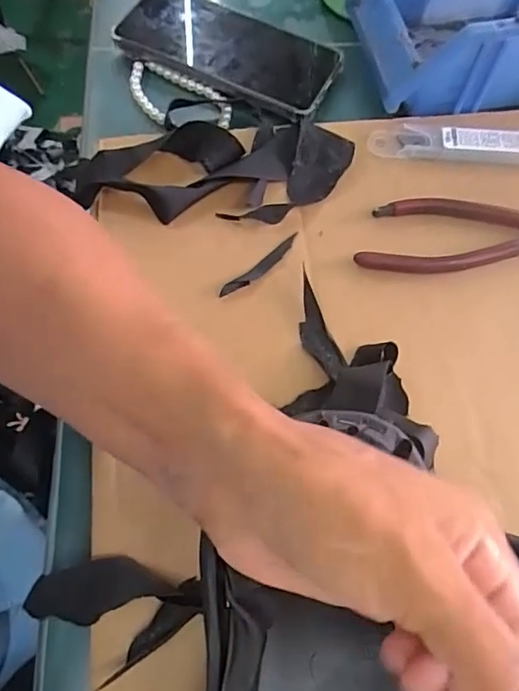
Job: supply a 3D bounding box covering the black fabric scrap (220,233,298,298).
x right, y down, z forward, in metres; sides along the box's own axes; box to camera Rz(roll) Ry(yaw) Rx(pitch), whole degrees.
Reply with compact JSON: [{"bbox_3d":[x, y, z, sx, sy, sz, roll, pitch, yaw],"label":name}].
[{"bbox_3d":[0.001,-0.049,0.322,0.063,0.005,0.009,-41,74,-17],"label":"black fabric scrap"}]

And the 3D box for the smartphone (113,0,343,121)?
[{"bbox_3d":[-0.022,-0.223,0.396,0.158,0.010,0.083,22,65,5],"label":"smartphone"}]

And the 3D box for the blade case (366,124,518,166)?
[{"bbox_3d":[0.138,-0.135,0.358,0.125,0.011,0.026,5,67,0],"label":"blade case"}]

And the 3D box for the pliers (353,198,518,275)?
[{"bbox_3d":[0.144,-0.072,0.335,0.168,0.009,0.052,-4,67,-4],"label":"pliers"}]

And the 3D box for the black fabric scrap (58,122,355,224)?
[{"bbox_3d":[-0.034,-0.117,0.344,0.182,0.018,0.075,0,67,-2],"label":"black fabric scrap"}]

